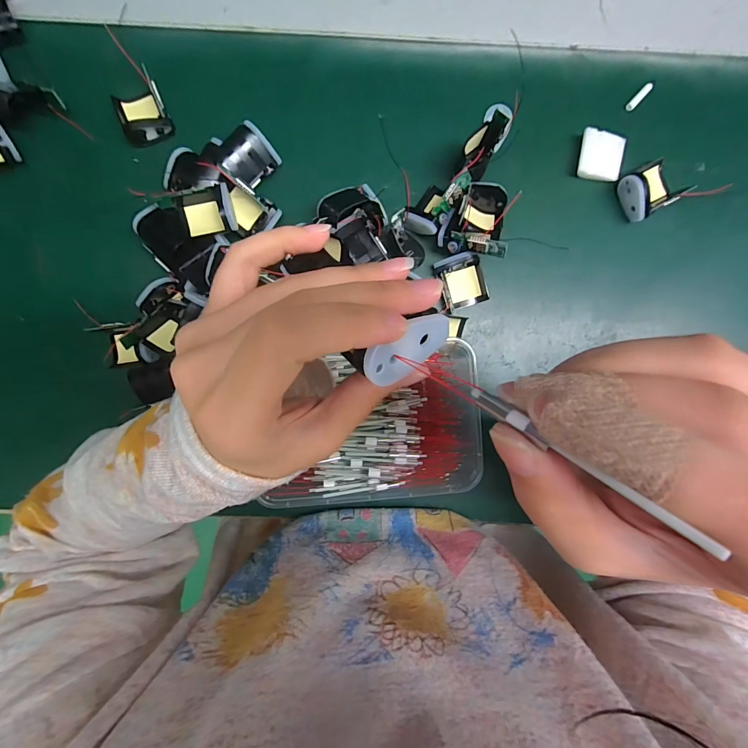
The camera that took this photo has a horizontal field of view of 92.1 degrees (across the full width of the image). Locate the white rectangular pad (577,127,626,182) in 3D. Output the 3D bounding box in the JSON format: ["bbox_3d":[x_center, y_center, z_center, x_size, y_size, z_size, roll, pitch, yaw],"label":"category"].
[{"bbox_3d":[0.183,-0.175,0.291,0.035,0.009,0.036,8,95,-3],"label":"white rectangular pad"}]

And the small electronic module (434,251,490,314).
[{"bbox_3d":[0.073,-0.076,0.295,0.037,0.018,0.041,-18,96,0],"label":"small electronic module"}]

